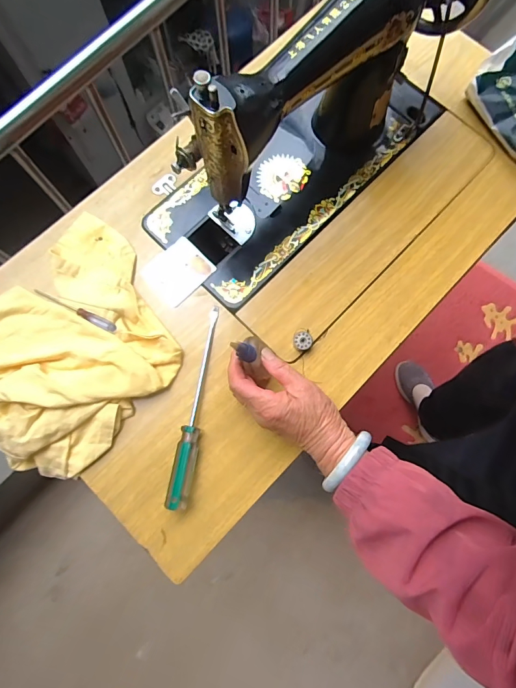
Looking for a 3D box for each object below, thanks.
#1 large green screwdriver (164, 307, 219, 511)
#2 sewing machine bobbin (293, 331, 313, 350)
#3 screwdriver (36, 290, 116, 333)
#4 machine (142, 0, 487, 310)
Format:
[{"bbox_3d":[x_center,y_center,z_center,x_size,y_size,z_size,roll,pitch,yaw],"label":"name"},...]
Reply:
[{"bbox_3d":[-0.072,0.066,0.434,0.024,0.027,0.233,9,78,2],"label":"large green screwdriver"},{"bbox_3d":[0.055,-0.003,0.457,0.021,0.018,0.022,0,78,0],"label":"sewing machine bobbin"},{"bbox_3d":[-0.223,-0.043,0.450,0.122,0.015,0.011,26,79,5],"label":"screwdriver"},{"bbox_3d":[0.060,-0.258,0.437,0.422,0.231,0.167,-43,81,-9],"label":"machine"}]

